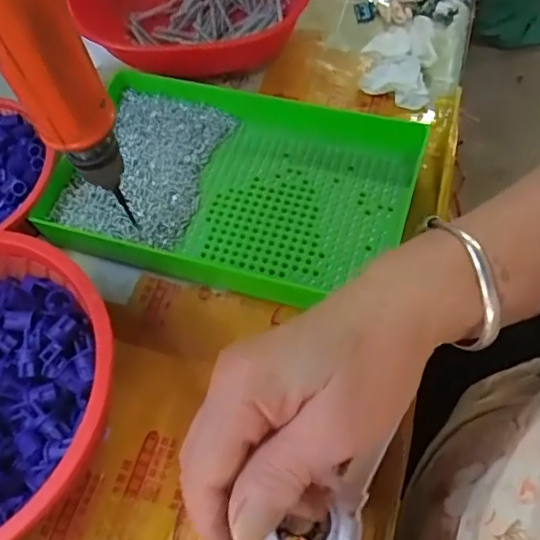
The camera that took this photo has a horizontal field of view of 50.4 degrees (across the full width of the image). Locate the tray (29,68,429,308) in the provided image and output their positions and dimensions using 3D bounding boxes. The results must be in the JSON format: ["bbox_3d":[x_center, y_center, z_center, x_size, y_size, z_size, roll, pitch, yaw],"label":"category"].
[{"bbox_3d":[-0.028,-0.057,0.397,0.235,0.034,0.147,15,64,11],"label":"tray"}]

